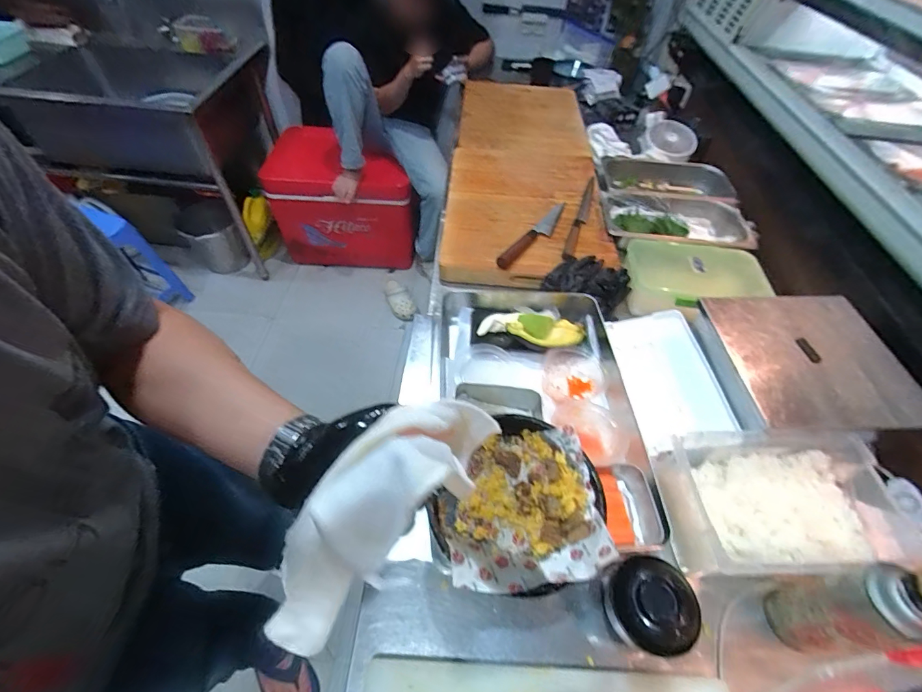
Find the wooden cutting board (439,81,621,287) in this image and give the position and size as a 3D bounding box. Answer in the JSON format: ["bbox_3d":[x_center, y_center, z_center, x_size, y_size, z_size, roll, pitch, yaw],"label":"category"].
[{"bbox_3d":[0.167,-0.506,1.107,0.380,0.047,0.948,4,52,2],"label":"wooden cutting board"}]

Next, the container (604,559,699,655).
[{"bbox_3d":[0.220,0.300,0.474,0.091,0.088,0.091,0,52,-1],"label":"container"}]

